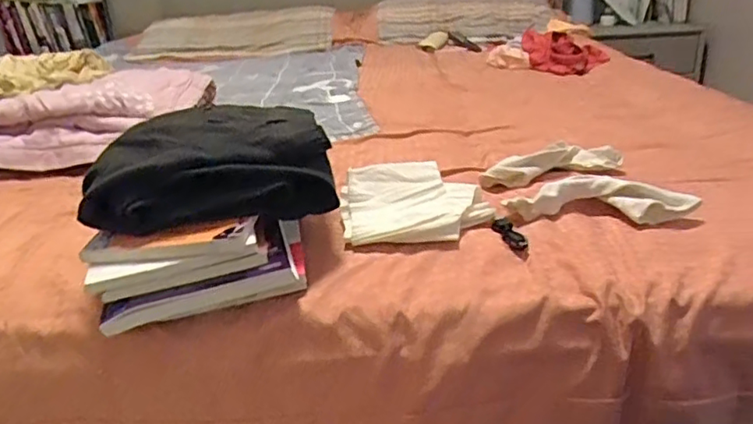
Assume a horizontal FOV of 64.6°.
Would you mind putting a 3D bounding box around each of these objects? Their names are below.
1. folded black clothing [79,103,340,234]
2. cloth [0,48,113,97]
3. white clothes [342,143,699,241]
[{"bbox_3d":[-0.164,-0.046,0.580,0.222,0.075,0.148,-11,24,-16],"label":"folded black clothing"},{"bbox_3d":[-0.595,-0.252,1.064,0.221,0.045,0.191,-14,25,-23],"label":"cloth"},{"bbox_3d":[0.140,-0.033,0.683,0.365,0.054,0.233,-6,23,-5],"label":"white clothes"}]

